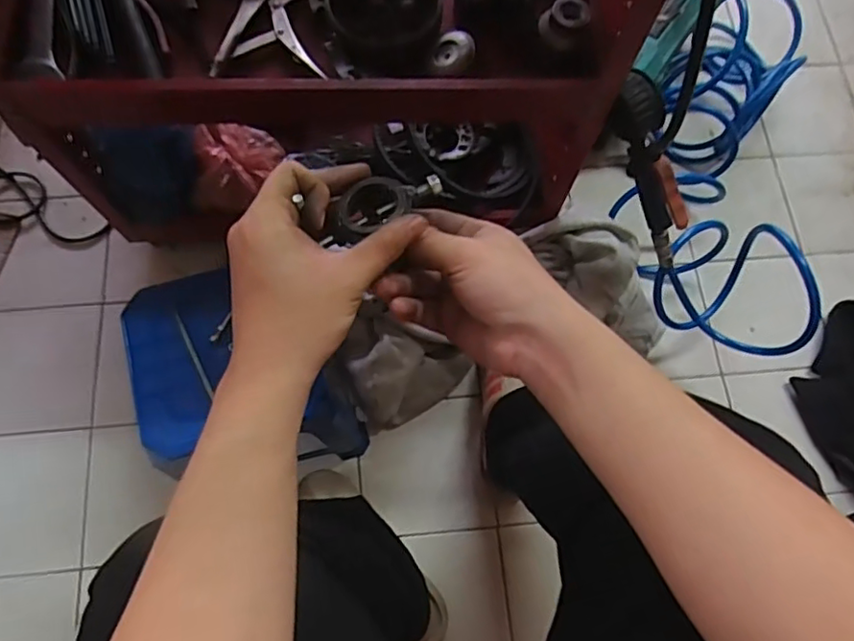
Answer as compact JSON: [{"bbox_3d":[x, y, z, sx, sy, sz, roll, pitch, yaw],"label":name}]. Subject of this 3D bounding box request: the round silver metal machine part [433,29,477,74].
[{"bbox_3d":[0.034,-0.307,0.691,0.051,0.025,0.051,-6,78,27],"label":"round silver metal machine part"}]

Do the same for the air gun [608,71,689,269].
[{"bbox_3d":[0.288,-0.170,0.749,0.042,0.264,0.076,-36,34,-13],"label":"air gun"}]

